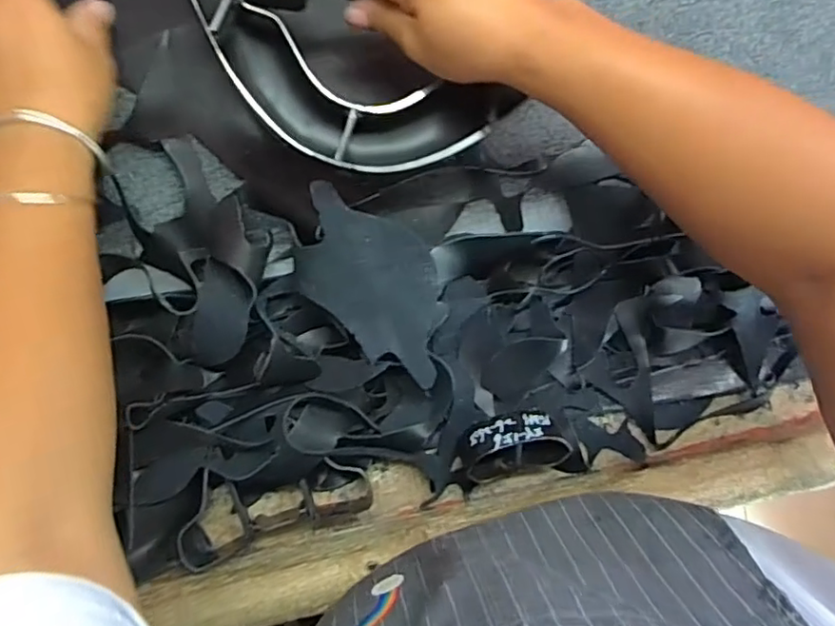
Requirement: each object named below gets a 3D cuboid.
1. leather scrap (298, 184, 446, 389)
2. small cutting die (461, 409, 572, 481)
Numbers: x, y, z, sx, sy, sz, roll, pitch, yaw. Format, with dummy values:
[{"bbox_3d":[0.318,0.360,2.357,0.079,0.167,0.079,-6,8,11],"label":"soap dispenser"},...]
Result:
[{"bbox_3d":[-0.029,-0.018,0.418,0.121,0.033,0.089,26,86,-8],"label":"leather scrap"},{"bbox_3d":[0.076,0.098,0.454,0.083,0.035,0.044,-8,91,-9],"label":"small cutting die"}]

